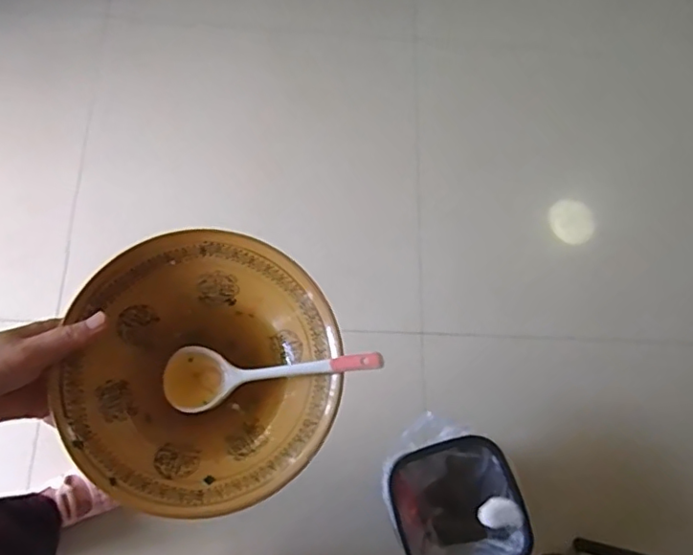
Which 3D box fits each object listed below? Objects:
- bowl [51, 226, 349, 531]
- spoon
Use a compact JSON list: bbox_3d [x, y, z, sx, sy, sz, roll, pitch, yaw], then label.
[{"bbox_3d":[-0.104,0.068,0.427,0.190,0.056,0.198,1,69,-2],"label":"bowl"},{"bbox_3d":[-0.056,0.069,0.430,0.166,0.023,0.047,-9,69,13],"label":"spoon"}]

